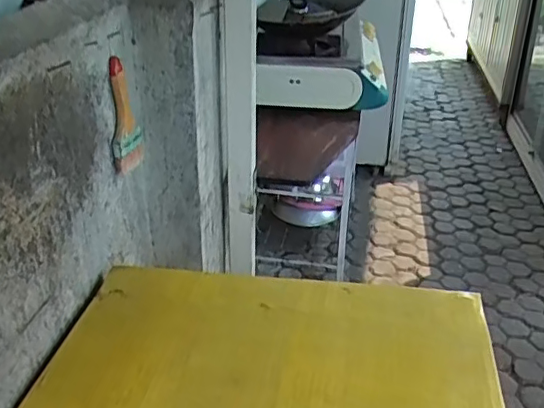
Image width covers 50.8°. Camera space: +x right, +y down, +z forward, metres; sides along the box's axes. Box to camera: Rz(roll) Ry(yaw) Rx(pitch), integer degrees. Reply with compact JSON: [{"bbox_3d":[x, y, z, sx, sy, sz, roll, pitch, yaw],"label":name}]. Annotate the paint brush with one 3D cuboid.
[{"bbox_3d":[-0.255,-0.155,0.996,0.021,0.195,0.076,6,31,9],"label":"paint brush"}]

